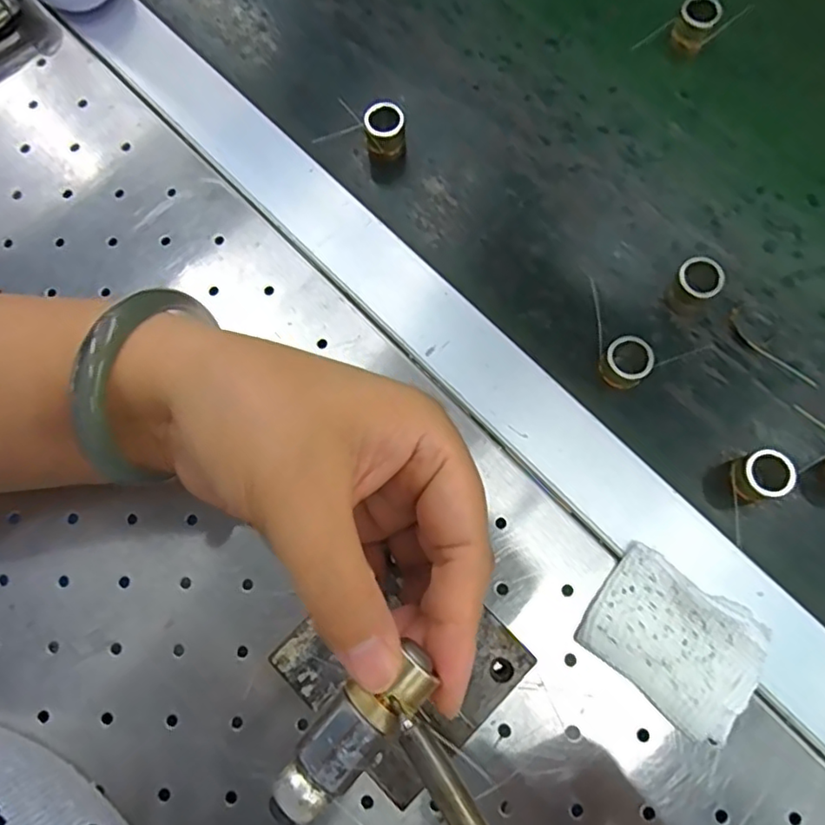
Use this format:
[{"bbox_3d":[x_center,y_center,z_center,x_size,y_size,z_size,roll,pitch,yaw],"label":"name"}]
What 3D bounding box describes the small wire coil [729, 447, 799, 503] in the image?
[{"bbox_3d":[0.147,0.028,0.258,0.023,0.022,0.020,-17,76,-3],"label":"small wire coil"}]

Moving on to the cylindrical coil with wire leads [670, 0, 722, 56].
[{"bbox_3d":[0.149,-0.205,0.320,0.019,0.023,0.014,27,78,8],"label":"cylindrical coil with wire leads"}]

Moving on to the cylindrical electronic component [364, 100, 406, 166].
[{"bbox_3d":[-0.014,-0.142,0.306,0.020,0.019,0.021,0,76,1],"label":"cylindrical electronic component"}]

